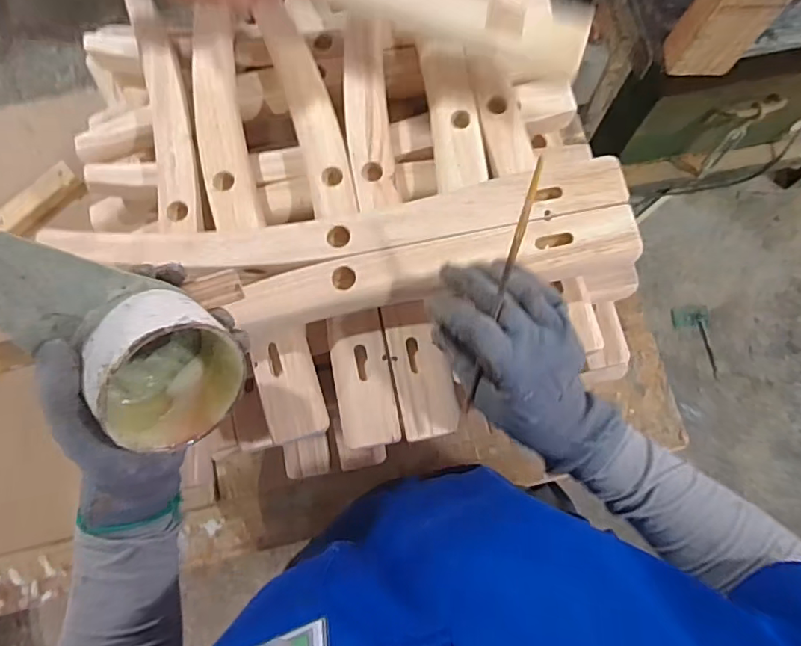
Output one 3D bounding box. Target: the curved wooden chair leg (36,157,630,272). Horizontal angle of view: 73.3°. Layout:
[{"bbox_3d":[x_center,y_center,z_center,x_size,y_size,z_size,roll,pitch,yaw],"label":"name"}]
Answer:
[{"bbox_3d":[-0.044,-0.073,0.408,0.426,0.024,0.049,-8,78,0],"label":"curved wooden chair leg"}]

